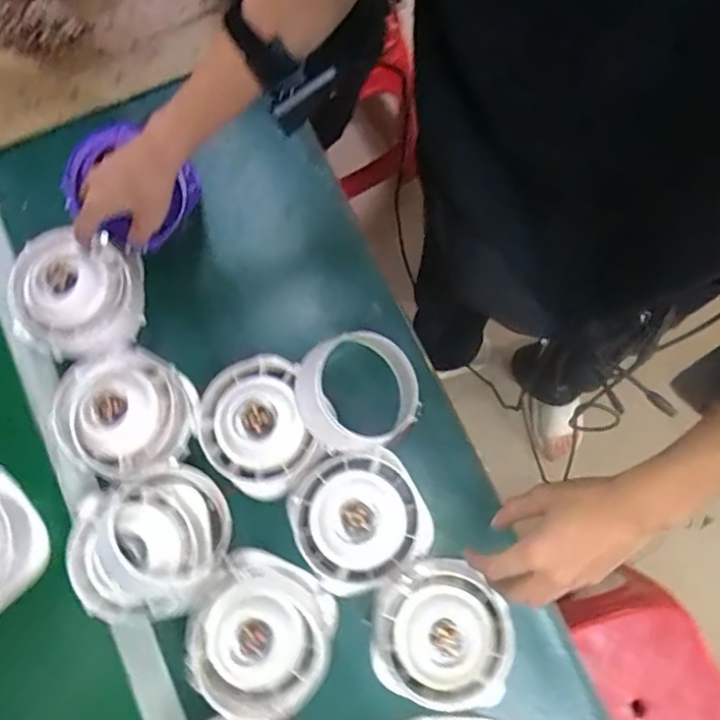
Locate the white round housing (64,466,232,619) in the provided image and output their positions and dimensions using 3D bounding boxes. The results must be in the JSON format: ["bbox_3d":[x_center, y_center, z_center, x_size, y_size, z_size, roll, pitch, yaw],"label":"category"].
[{"bbox_3d":[-0.217,0.193,0.633,0.166,0.070,0.145,-19,78,-3],"label":"white round housing"}]

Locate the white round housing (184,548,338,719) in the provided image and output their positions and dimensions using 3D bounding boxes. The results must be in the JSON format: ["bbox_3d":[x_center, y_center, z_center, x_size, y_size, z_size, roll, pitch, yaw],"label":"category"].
[{"bbox_3d":[-0.099,0.273,0.601,0.140,0.073,0.130,0,78,1],"label":"white round housing"}]

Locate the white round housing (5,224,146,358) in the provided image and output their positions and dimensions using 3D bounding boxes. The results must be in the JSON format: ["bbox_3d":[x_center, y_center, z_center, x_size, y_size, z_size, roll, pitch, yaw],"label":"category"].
[{"bbox_3d":[-0.312,-0.073,0.663,0.140,0.067,0.124,17,79,5],"label":"white round housing"}]

